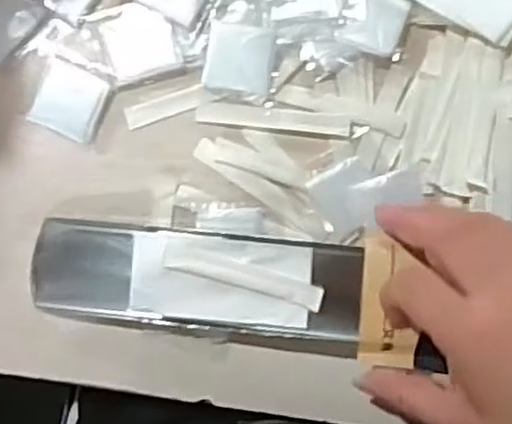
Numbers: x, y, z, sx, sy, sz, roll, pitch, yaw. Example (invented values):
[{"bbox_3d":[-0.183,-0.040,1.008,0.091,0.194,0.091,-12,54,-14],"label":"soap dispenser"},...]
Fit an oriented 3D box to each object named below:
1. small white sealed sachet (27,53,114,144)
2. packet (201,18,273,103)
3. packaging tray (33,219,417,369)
[{"bbox_3d":[-0.110,-0.067,0.411,0.041,0.004,0.042,24,87,1],"label":"small white sealed sachet"},{"bbox_3d":[-0.009,-0.088,0.404,0.040,0.007,0.041,11,87,1],"label":"packet"},{"bbox_3d":[-0.023,0.040,0.390,0.215,0.022,0.062,6,92,11],"label":"packaging tray"}]

